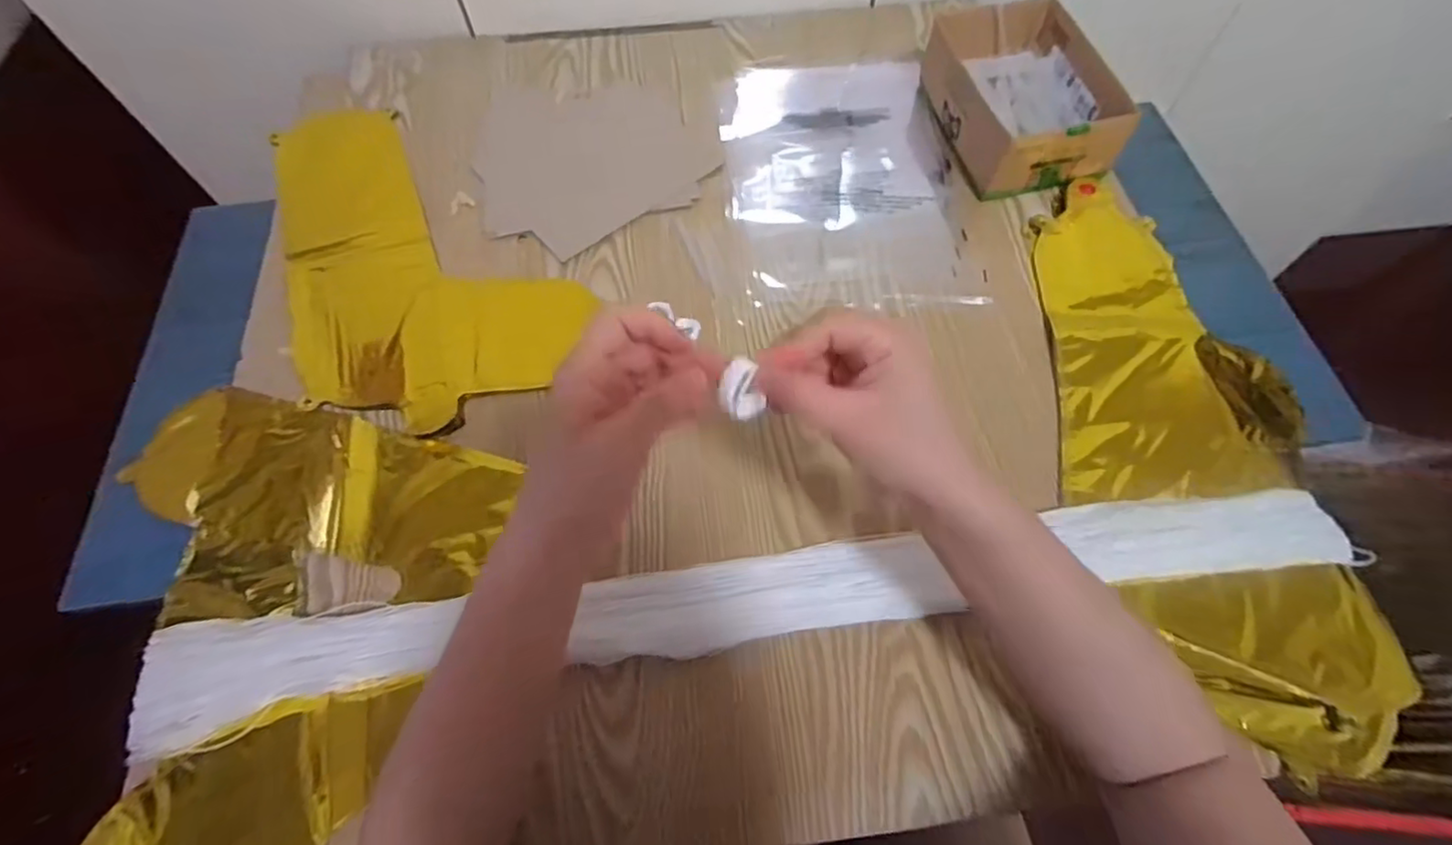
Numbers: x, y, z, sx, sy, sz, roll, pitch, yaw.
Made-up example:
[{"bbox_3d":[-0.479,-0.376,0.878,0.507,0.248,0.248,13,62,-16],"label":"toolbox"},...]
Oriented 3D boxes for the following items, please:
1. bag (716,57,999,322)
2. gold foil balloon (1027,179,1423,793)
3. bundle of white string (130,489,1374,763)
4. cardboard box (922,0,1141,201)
[{"bbox_3d":[0.108,-0.234,0.607,0.209,0.017,0.289,-4,62,-1],"label":"bag"},{"bbox_3d":[0.351,0.001,0.494,0.188,0.016,0.464,-1,62,0],"label":"gold foil balloon"},{"bbox_3d":[0.026,0.114,0.428,0.799,0.028,0.068,-8,62,-3],"label":"bundle of white string"},{"bbox_3d":[0.280,-0.313,0.624,0.135,0.070,0.188,-12,62,-5],"label":"cardboard box"}]

